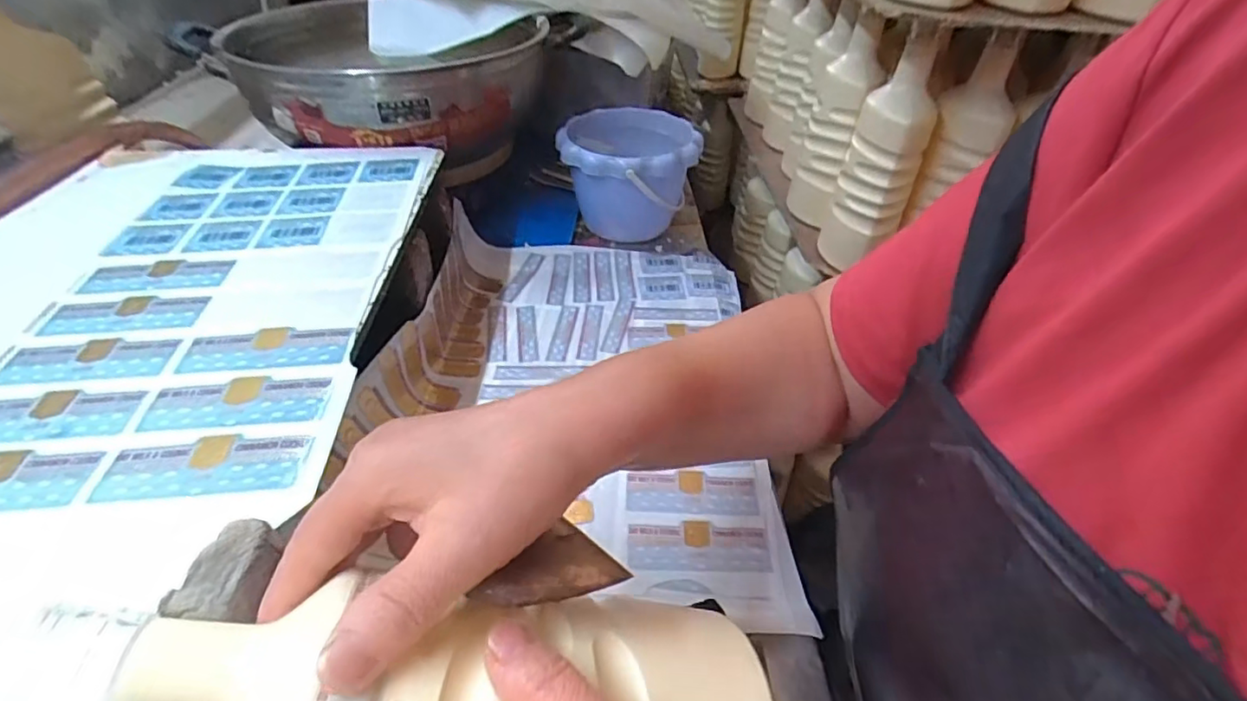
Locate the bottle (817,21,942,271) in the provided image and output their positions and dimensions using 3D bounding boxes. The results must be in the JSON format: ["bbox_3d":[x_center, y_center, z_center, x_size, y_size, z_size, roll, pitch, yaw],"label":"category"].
[{"bbox_3d":[0.266,-0.190,0.609,0.071,0.219,0.069,16,41,12],"label":"bottle"}]

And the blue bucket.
[{"bbox_3d":[0.005,-0.202,0.703,0.153,0.117,0.156,3,40,-3],"label":"blue bucket"}]

